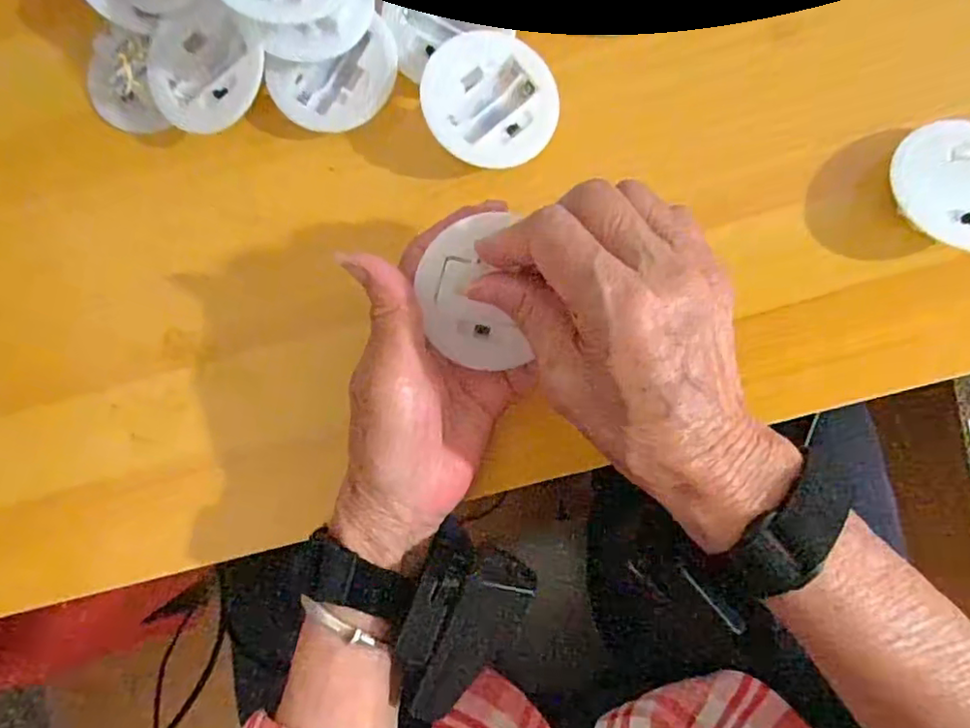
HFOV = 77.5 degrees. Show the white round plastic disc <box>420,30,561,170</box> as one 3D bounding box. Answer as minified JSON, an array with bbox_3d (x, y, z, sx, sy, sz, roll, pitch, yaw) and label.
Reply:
[{"bbox_3d":[0.002,-0.129,0.298,0.065,0.010,0.063,-1,89,-11],"label":"white round plastic disc"}]

